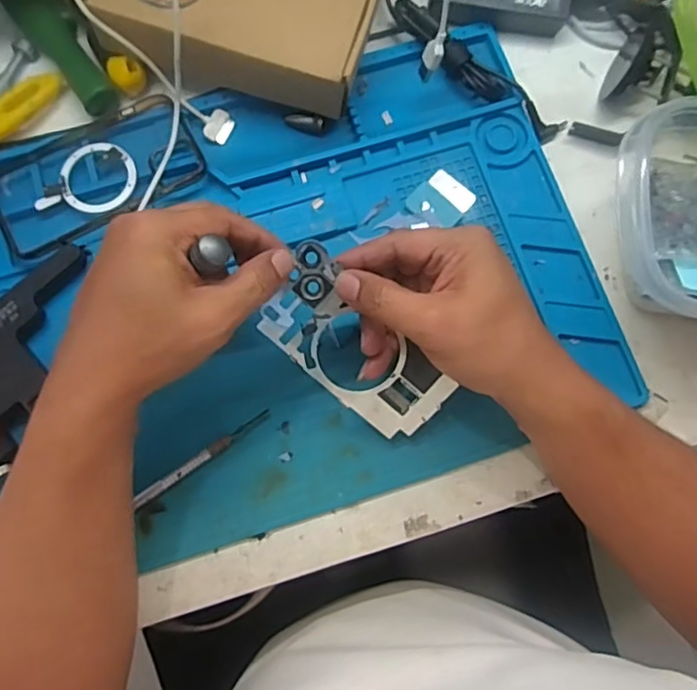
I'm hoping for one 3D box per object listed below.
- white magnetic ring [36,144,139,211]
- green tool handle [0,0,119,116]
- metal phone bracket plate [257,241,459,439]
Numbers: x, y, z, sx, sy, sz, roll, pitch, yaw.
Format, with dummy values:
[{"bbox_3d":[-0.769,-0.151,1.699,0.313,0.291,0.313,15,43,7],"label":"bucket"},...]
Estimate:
[{"bbox_3d":[-0.191,-0.124,0.451,0.068,0.004,0.055,4,77,2],"label":"white magnetic ring"},{"bbox_3d":[-0.226,-0.240,0.476,0.039,0.027,0.143,-35,81,-6],"label":"green tool handle"},{"bbox_3d":[0.004,0.004,0.393,0.062,0.006,0.137,-44,103,7],"label":"metal phone bracket plate"}]

